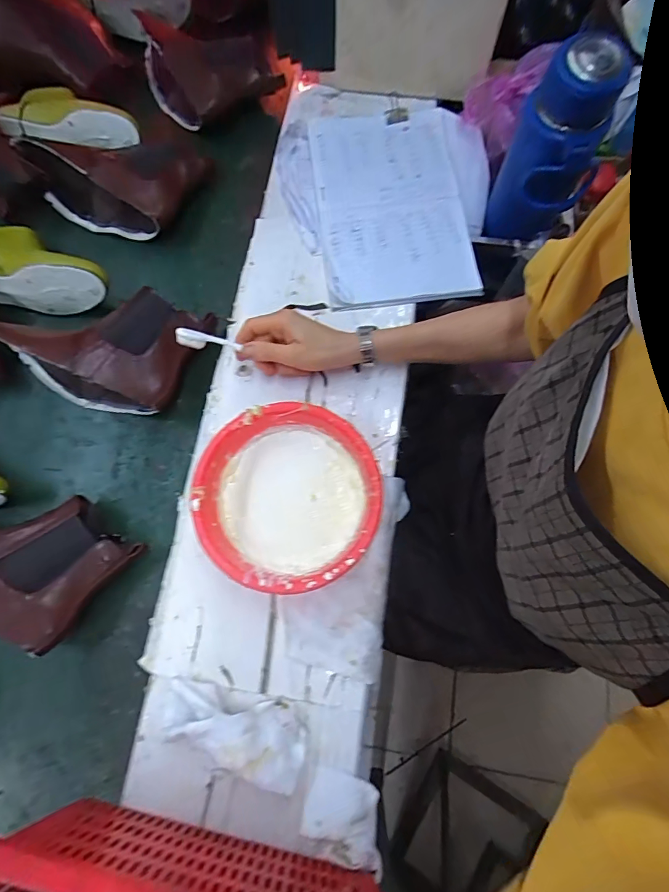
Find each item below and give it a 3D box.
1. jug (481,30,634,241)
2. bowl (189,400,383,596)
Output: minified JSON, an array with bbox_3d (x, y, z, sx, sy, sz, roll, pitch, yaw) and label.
[{"bbox_3d":[0.261,-0.360,0.501,0.083,0.190,0.088,4,76,1],"label":"jug"},{"bbox_3d":[-0.049,0.056,0.461,0.183,0.073,0.186,-2,76,-1],"label":"bowl"}]

